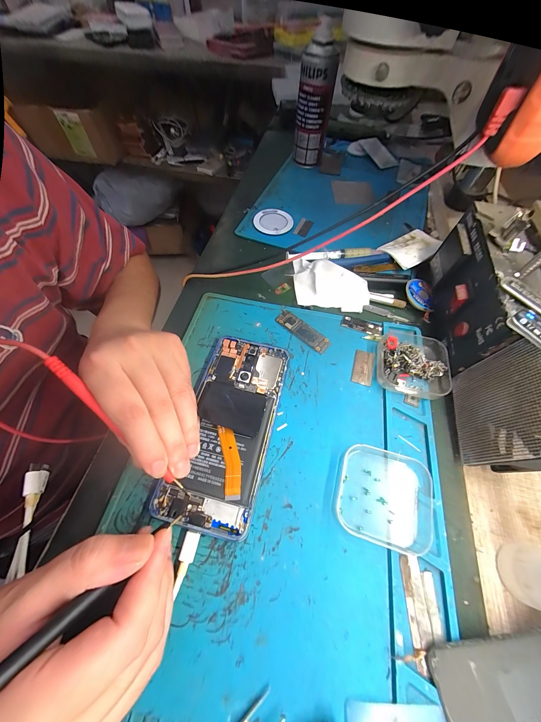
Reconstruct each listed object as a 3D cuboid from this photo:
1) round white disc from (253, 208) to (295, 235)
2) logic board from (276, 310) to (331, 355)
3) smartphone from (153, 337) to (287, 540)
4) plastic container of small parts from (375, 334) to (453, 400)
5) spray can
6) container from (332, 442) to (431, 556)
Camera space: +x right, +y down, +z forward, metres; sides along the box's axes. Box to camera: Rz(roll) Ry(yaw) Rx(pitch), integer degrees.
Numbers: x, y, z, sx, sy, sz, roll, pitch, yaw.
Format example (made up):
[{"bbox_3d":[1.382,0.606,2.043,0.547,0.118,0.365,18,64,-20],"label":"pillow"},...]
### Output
[{"bbox_3d":[0.004,-0.203,0.355,0.056,0.007,0.050,8,62,2],"label":"round white disc"},{"bbox_3d":[0.034,-0.033,0.263,0.064,0.005,0.019,40,68,18],"label":"logic board"},{"bbox_3d":[-0.034,0.051,0.211,0.074,0.006,0.160,10,61,4],"label":"smartphone"},{"bbox_3d":[0.139,0.003,0.235,0.065,0.024,0.062,16,62,7],"label":"plastic container of small parts"},{"bbox_3d":[0.068,-0.404,0.386,0.051,0.156,0.064,6,62,2],"label":"spray can"},{"bbox_3d":[0.087,0.103,0.188,0.070,0.011,0.064,15,62,6],"label":"container"}]

